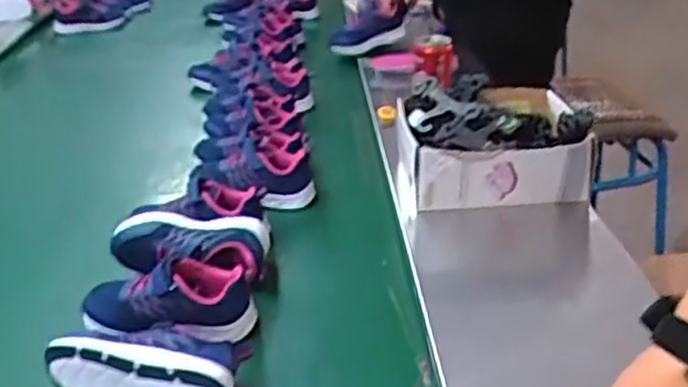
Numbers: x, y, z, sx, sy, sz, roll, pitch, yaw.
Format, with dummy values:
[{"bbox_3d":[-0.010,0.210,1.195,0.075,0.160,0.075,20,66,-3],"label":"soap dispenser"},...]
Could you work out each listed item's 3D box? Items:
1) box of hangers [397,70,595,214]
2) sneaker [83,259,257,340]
[{"bbox_3d":[0.189,-0.060,0.945,0.211,0.132,0.205,1,24,-6],"label":"box of hangers"},{"bbox_3d":[-0.174,0.104,0.704,0.171,0.062,0.071,2,24,-4],"label":"sneaker"}]

